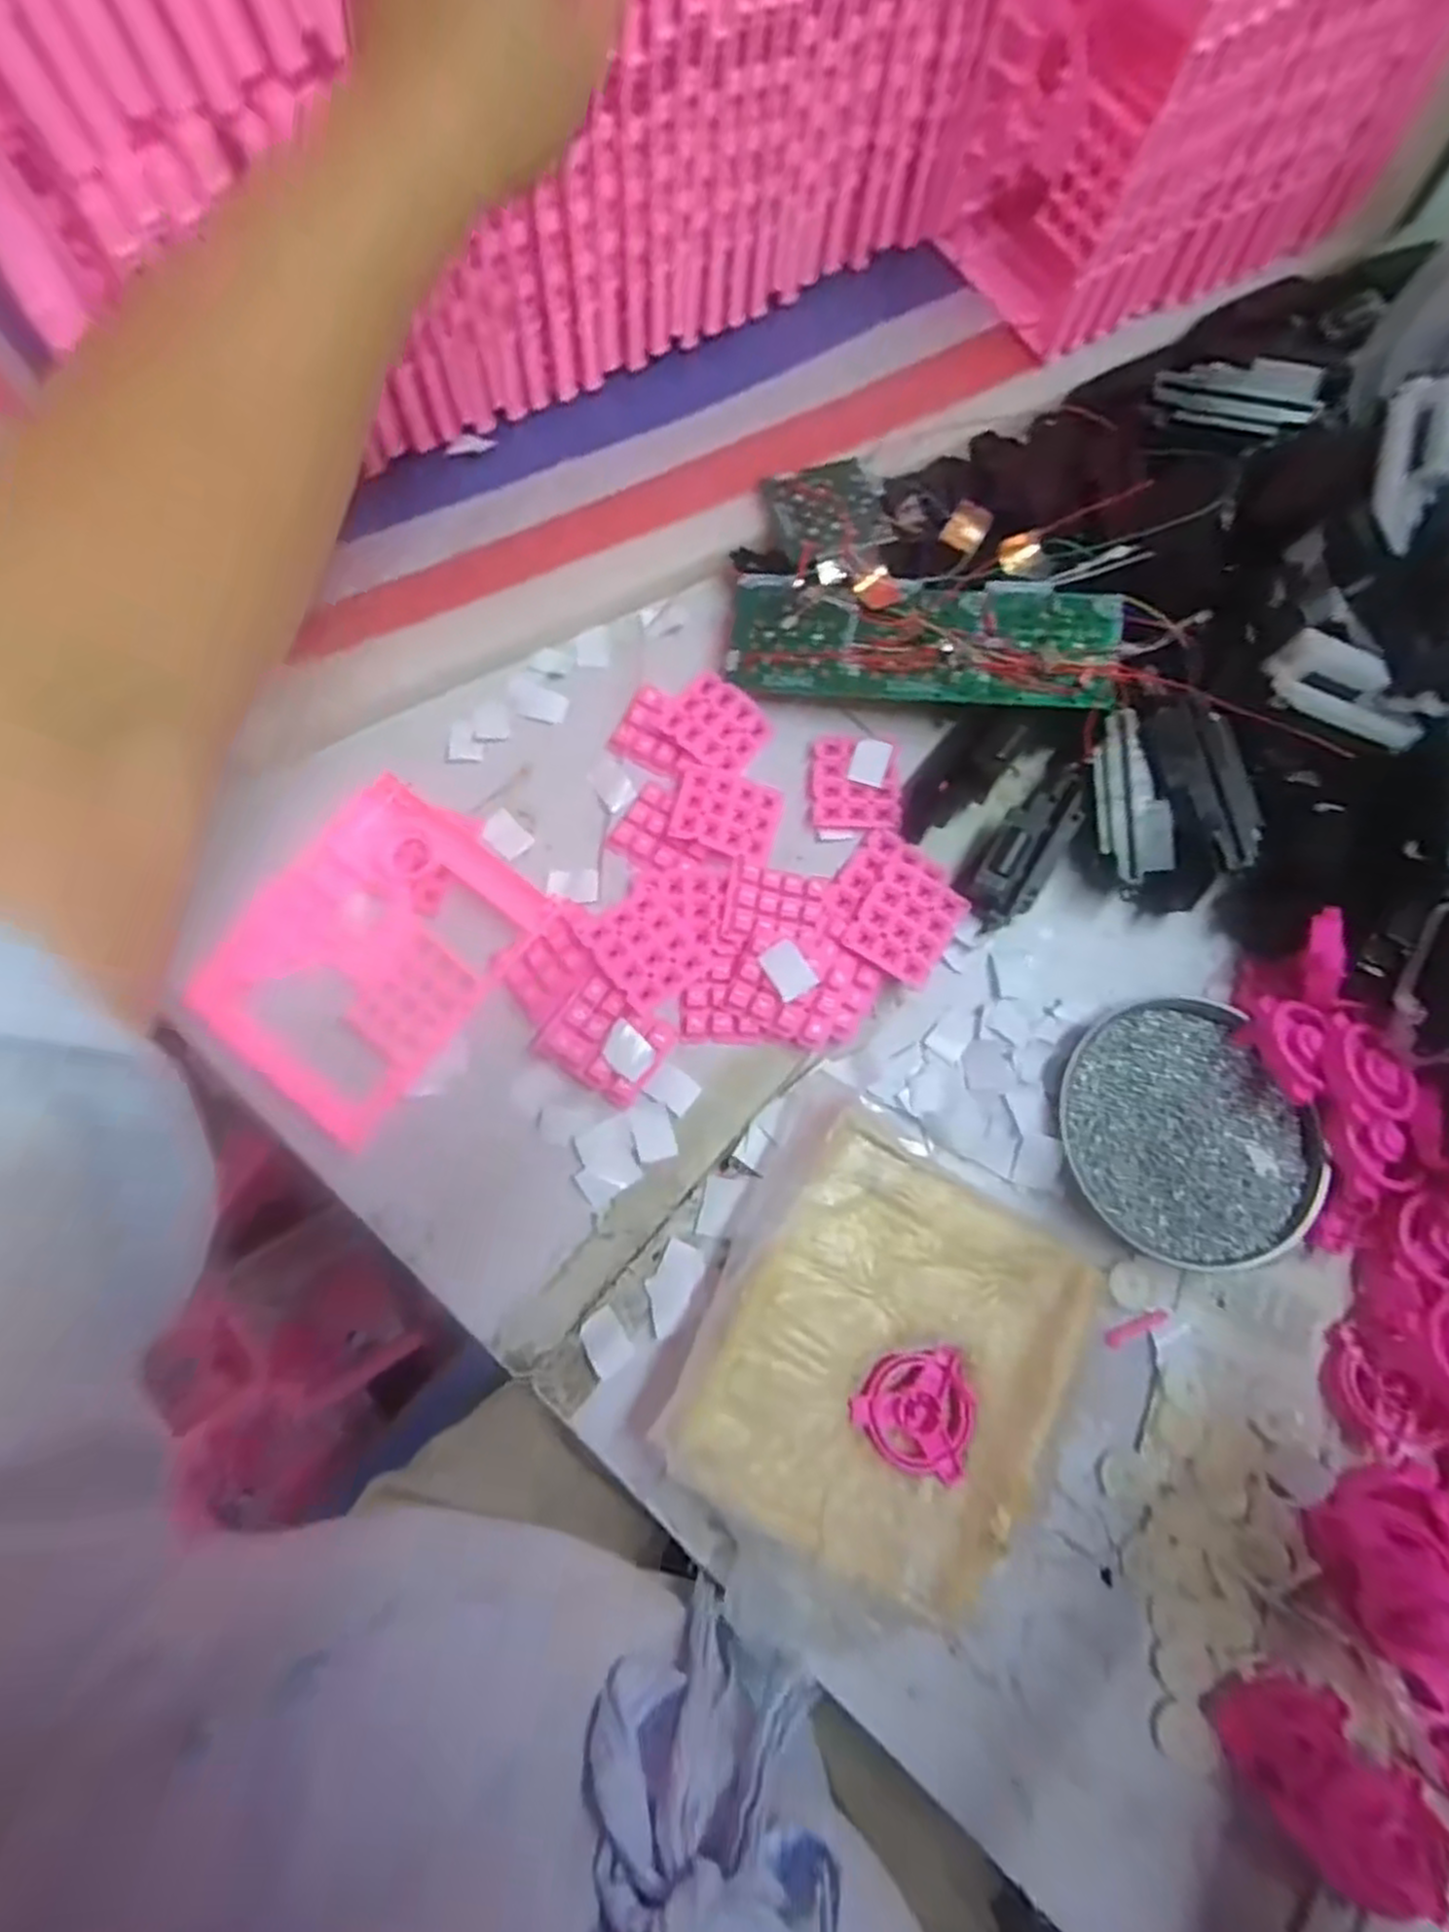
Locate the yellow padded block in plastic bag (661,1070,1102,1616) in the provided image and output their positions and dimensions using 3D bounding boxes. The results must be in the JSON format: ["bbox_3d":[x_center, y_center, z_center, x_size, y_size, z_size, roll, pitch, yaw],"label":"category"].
[{"bbox_3d":[0.075,0.179,0.369,0.164,0.033,0.185,27,76,6],"label":"yellow padded block in plastic bag"}]

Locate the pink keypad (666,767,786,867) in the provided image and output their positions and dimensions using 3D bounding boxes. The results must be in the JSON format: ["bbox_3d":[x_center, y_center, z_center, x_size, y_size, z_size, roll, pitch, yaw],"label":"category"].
[{"bbox_3d":[0.002,-0.088,0.445,0.059,0.008,0.050,17,74,-9],"label":"pink keypad"}]

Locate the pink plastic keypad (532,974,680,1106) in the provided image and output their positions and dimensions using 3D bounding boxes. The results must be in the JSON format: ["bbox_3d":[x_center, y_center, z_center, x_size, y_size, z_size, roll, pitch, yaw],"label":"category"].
[{"bbox_3d":[-0.061,0.040,0.405,0.059,0.016,0.048,34,76,7],"label":"pink plastic keypad"}]

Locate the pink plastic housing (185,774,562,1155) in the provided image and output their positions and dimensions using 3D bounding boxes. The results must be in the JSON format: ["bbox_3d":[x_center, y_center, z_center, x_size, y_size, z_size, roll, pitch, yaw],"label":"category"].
[{"bbox_3d":[-0.190,-0.011,0.416,0.132,0.016,0.167,39,77,9],"label":"pink plastic housing"}]

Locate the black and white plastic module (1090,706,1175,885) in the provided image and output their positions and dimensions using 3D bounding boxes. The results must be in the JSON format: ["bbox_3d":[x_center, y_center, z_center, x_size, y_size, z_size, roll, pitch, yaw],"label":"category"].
[{"bbox_3d":[0.223,-0.094,0.424,0.034,0.016,0.091,-9,87,-4],"label":"black and white plastic module"}]

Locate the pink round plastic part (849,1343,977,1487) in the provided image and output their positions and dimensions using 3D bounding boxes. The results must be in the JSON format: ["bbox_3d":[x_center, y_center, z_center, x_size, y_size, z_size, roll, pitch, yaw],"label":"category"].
[{"bbox_3d":[0.089,0.206,0.362,0.054,0.007,0.054,0,75,-1],"label":"pink round plastic part"}]

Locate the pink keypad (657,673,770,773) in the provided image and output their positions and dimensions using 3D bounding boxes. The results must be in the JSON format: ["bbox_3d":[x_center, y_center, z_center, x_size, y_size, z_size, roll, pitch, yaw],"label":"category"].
[{"bbox_3d":[-0.005,-0.144,0.461,0.055,0.011,0.047,38,77,8],"label":"pink keypad"}]

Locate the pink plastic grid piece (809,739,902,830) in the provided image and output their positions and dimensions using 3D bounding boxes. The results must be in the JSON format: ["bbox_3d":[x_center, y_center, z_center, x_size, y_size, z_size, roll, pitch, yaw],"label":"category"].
[{"bbox_3d":[0.078,-0.107,0.455,0.053,0.007,0.056,8,75,1],"label":"pink plastic grid piece"}]

